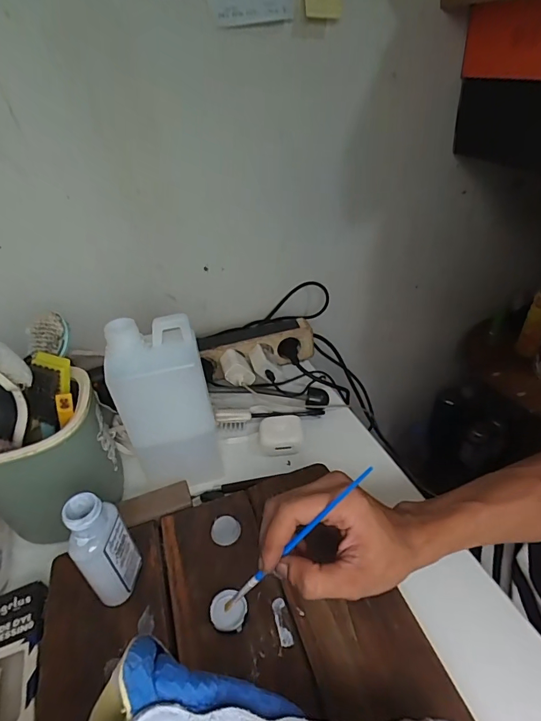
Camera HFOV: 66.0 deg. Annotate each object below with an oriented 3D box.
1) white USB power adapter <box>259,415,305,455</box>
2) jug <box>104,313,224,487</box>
[{"bbox_3d":[0.013,0.091,0.518,0.052,0.030,0.045,-3,37,4],"label":"white USB power adapter"},{"bbox_3d":[-0.110,0.047,0.446,0.091,0.207,0.083,-16,38,-13],"label":"jug"}]

